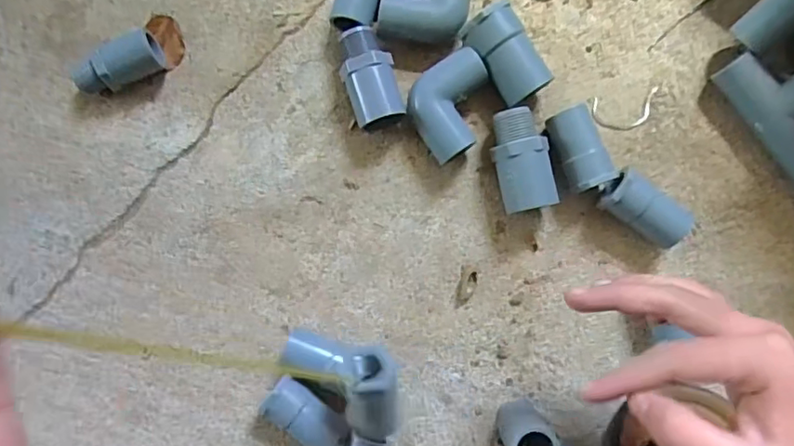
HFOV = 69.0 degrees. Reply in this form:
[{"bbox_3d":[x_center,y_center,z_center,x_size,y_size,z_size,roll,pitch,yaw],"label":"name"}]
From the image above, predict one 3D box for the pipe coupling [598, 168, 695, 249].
[{"bbox_3d":[0.158,-0.007,0.369,0.053,0.031,0.026,35,88,3],"label":"pipe coupling"}]

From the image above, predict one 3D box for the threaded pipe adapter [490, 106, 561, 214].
[{"bbox_3d":[0.078,-0.040,0.371,0.033,0.031,0.064,-14,87,0],"label":"threaded pipe adapter"}]

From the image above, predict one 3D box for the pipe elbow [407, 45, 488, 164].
[{"bbox_3d":[0.037,-0.074,0.376,0.055,0.026,0.056,-29,87,0],"label":"pipe elbow"}]

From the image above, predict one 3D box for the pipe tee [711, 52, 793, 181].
[{"bbox_3d":[0.249,-0.076,0.362,0.058,0.027,0.081,-33,88,30],"label":"pipe tee"}]

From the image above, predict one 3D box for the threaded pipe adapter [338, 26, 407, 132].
[{"bbox_3d":[-0.017,-0.093,0.378,0.033,0.029,0.068,-14,87,0],"label":"threaded pipe adapter"}]

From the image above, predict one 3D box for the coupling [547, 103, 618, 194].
[{"bbox_3d":[0.116,-0.047,0.373,0.029,0.029,0.052,-18,87,0],"label":"coupling"}]

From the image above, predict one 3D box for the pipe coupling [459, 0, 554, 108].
[{"bbox_3d":[0.070,-0.107,0.376,0.035,0.034,0.059,-36,87,-1],"label":"pipe coupling"}]

